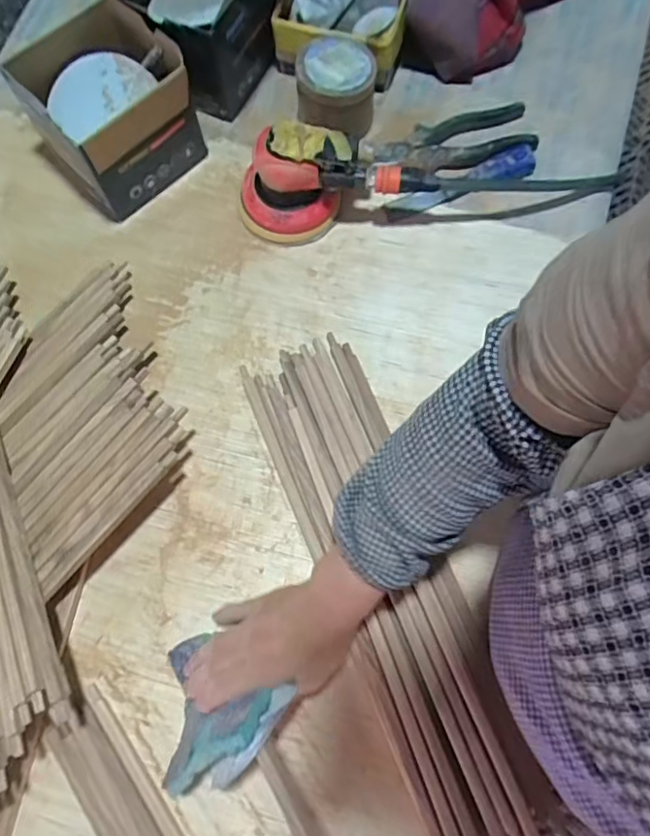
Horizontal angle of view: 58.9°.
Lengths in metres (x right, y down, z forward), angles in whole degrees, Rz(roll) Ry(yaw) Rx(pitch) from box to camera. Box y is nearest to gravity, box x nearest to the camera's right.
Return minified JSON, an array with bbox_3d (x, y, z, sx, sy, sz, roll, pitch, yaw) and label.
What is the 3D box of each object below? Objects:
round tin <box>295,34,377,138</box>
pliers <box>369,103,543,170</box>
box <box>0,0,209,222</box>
[{"bbox_3d":[0.011,-0.367,0.631,0.083,0.067,0.091,0,74,1],"label":"round tin"},{"bbox_3d":[0.141,-0.307,0.636,0.171,0.025,0.062,-10,74,-1],"label":"pliers"},{"bbox_3d":[-0.230,-0.329,0.611,0.154,0.110,0.163,-42,77,-10],"label":"box"}]

